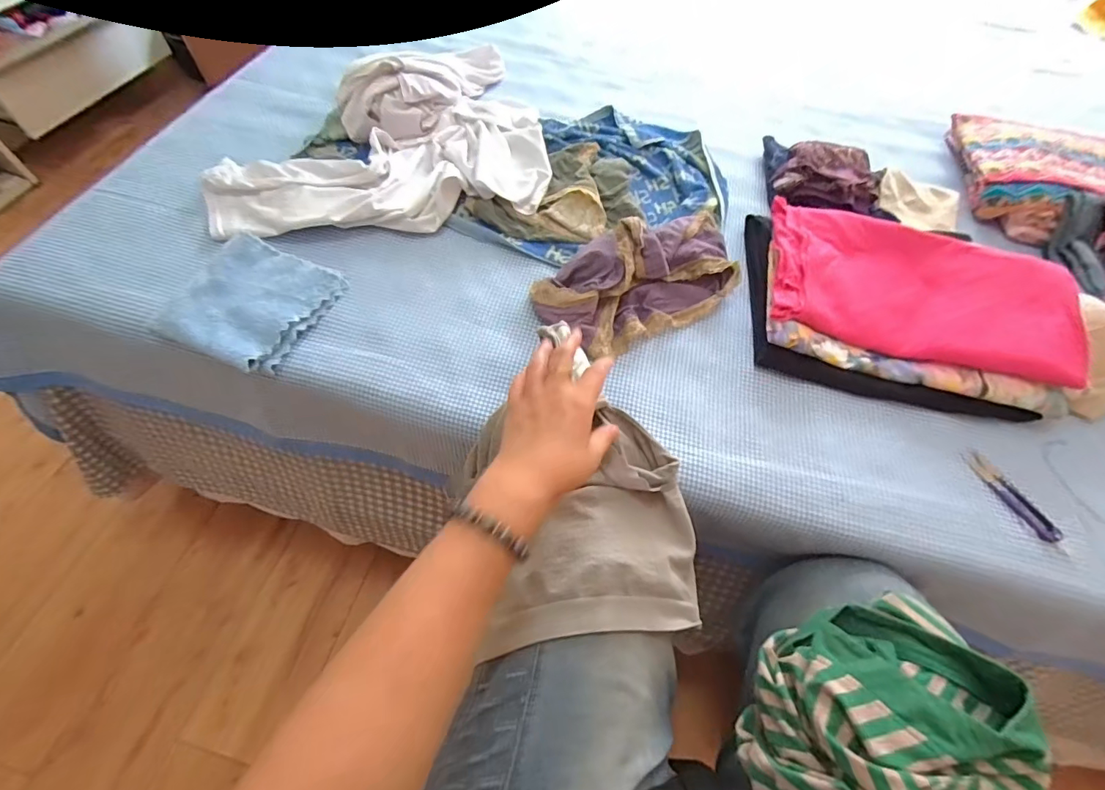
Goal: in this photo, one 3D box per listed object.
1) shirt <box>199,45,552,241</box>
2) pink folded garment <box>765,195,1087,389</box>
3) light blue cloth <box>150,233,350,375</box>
[{"bbox_3d":[-0.229,-0.388,0.660,0.423,0.079,0.404,-5,59,-7],"label":"shirt"},{"bbox_3d":[0.419,-0.125,0.548,0.324,0.053,0.184,15,58,6],"label":"pink folded garment"},{"bbox_3d":[-0.319,-0.099,0.507,0.127,0.026,0.143,22,59,10],"label":"light blue cloth"}]

